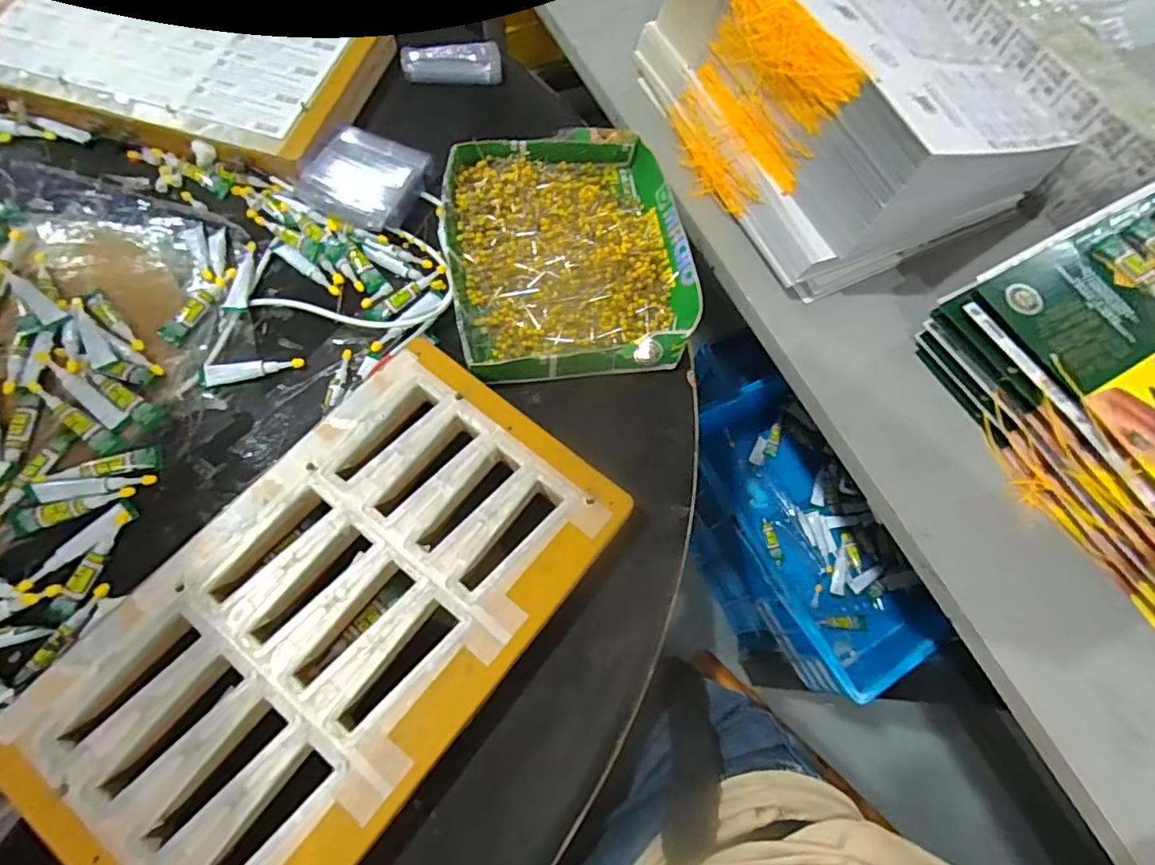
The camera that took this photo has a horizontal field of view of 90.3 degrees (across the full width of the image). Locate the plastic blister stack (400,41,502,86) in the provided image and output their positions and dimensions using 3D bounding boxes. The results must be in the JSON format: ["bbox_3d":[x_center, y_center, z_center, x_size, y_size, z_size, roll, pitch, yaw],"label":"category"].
[{"bbox_3d":[-0.145,-0.425,0.665,0.111,0.040,0.028,1,67,-4],"label":"plastic blister stack"}]

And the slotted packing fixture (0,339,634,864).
[{"bbox_3d":[-0.164,0.130,0.405,0.224,0.049,0.374,38,70,11],"label":"slotted packing fixture"}]

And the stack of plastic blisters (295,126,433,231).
[{"bbox_3d":[-0.212,-0.252,0.568,0.108,0.023,0.098,16,67,2],"label":"stack of plastic blisters"}]

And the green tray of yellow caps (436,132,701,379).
[{"bbox_3d":[-0.010,-0.175,0.549,0.217,0.033,0.267,-7,68,-8],"label":"green tray of yellow caps"}]

